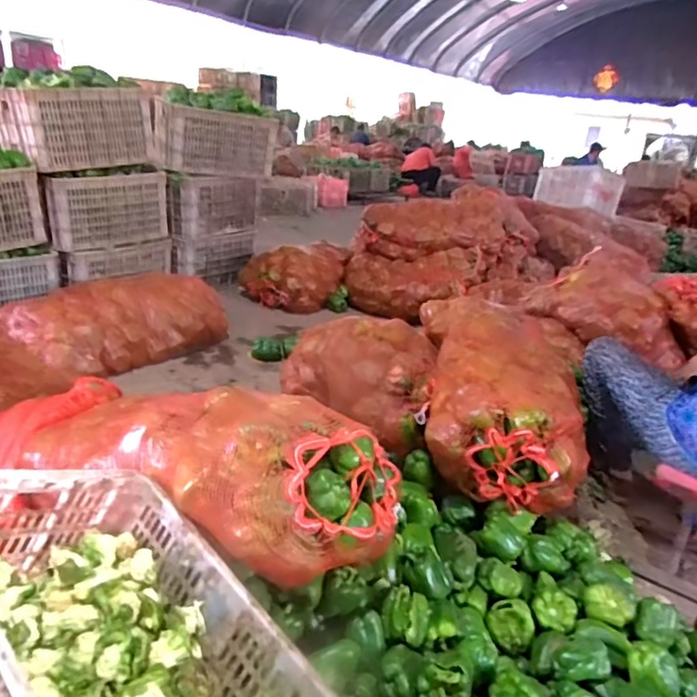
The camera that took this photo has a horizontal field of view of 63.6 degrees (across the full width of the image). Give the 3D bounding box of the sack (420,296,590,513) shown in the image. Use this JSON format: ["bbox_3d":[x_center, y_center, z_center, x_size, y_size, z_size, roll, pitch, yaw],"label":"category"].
[{"bbox_3d":[0.352,0.104,1.330,0.336,0.267,0.537,8,22,4],"label":"sack"}]

